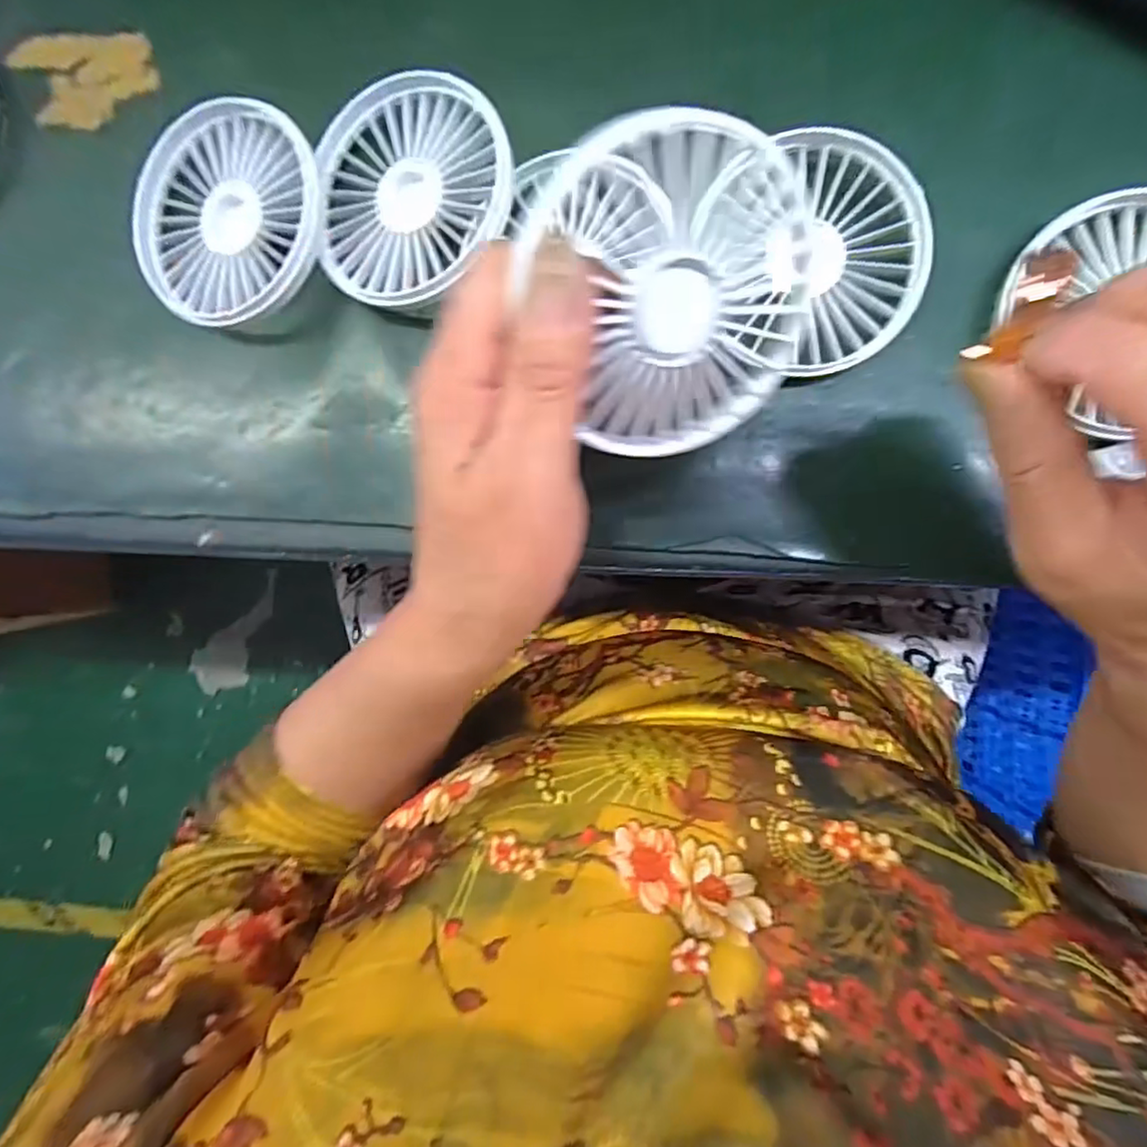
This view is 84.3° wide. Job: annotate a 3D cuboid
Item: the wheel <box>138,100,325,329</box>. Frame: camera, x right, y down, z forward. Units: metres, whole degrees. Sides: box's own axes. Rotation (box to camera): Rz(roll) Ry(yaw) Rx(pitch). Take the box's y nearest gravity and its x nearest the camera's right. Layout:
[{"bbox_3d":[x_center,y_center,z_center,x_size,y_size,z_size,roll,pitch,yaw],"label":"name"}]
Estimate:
[{"bbox_3d":[-0.144,-0.148,0.266,0.086,0.026,0.086,0,90,5],"label":"wheel"}]

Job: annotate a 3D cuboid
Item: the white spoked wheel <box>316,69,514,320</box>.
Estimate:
[{"bbox_3d":[-0.068,-0.154,0.257,0.085,0.025,0.084,0,90,5],"label":"white spoked wheel"}]

